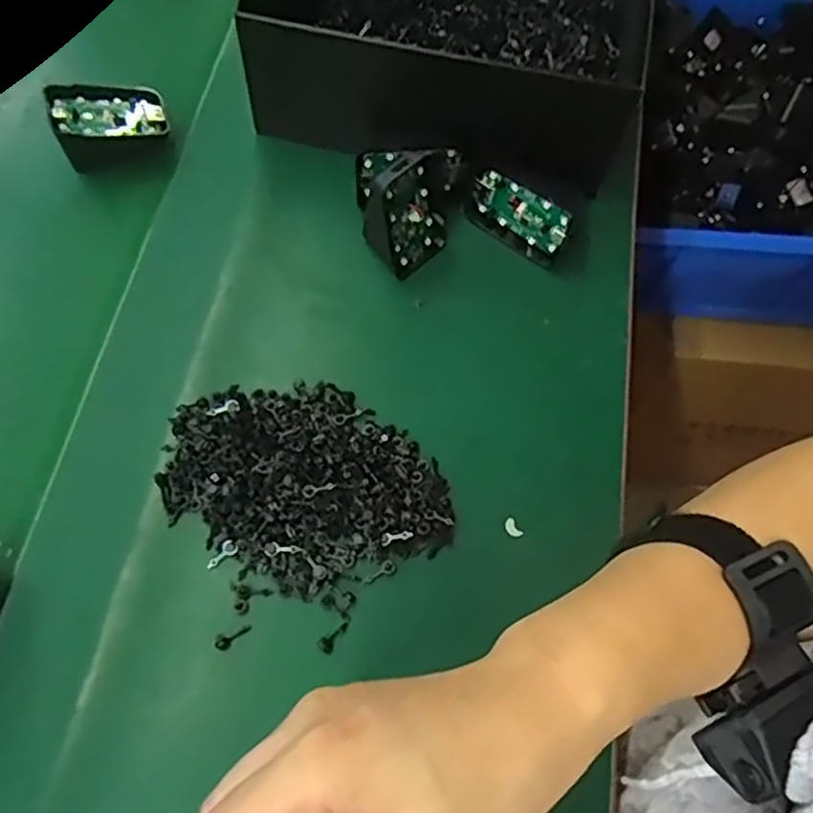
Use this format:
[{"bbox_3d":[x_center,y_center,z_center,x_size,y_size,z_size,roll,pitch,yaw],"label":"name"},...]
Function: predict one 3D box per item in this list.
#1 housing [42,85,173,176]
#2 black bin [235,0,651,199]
[{"bbox_3d":[-0.187,-0.180,0.439,0.067,0.041,0.047,-21,68,-11],"label":"housing"},{"bbox_3d":[0.033,-0.252,0.449,0.250,0.083,0.192,10,65,3],"label":"black bin"}]

